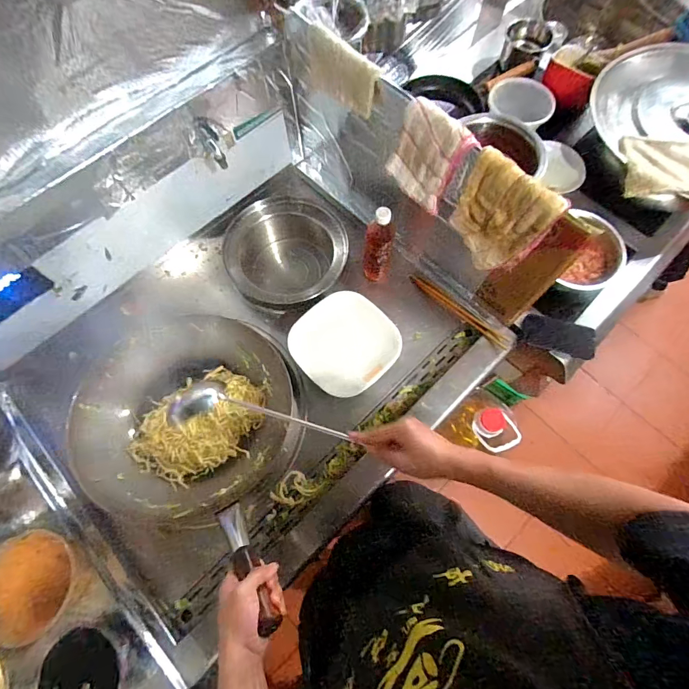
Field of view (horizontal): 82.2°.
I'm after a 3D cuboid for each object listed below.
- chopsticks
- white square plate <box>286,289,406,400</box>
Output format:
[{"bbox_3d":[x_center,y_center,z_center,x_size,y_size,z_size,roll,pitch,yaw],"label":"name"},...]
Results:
[{"bbox_3d":[0.280,-0.087,0.989,0.023,0.054,0.290,-42,75,-14],"label":"chopsticks"},{"bbox_3d":[0.000,-0.004,0.876,0.205,0.028,0.202,42,75,14],"label":"white square plate"}]

